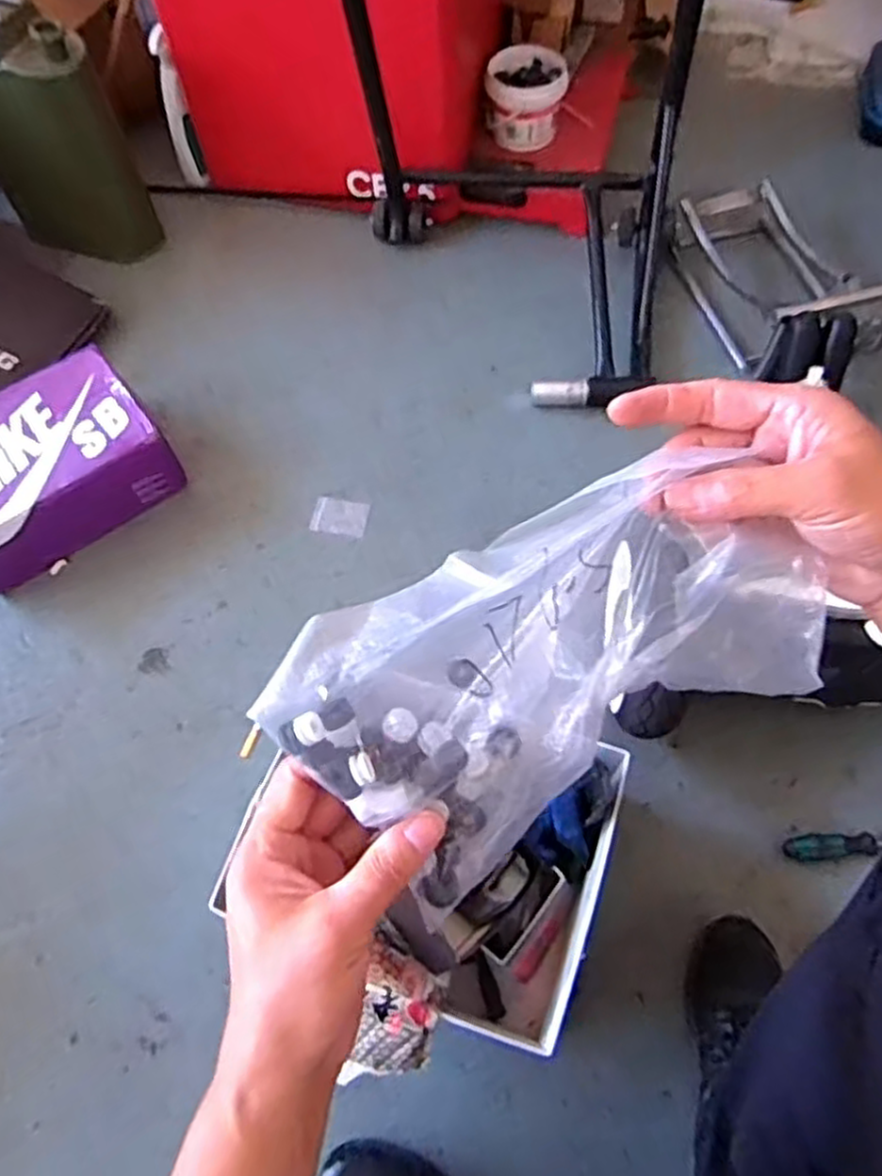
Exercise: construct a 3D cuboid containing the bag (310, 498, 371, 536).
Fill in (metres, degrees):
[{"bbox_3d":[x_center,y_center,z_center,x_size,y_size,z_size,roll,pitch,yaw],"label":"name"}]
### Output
[{"bbox_3d":[-0.148,-0.105,1.107,0.080,0.004,0.061,10,62,4],"label":"bag"}]

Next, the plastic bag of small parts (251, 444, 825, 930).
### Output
[{"bbox_3d":[0.058,0.040,0.350,0.253,0.050,0.145,-28,99,-10],"label":"plastic bag of small parts"}]

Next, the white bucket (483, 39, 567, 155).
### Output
[{"bbox_3d":[0.150,-0.870,1.350,0.136,0.135,0.136,6,66,5],"label":"white bucket"}]

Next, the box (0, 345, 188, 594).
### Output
[{"bbox_3d":[-0.569,-0.174,1.086,0.314,0.127,0.232,-33,66,-15],"label":"box"}]

